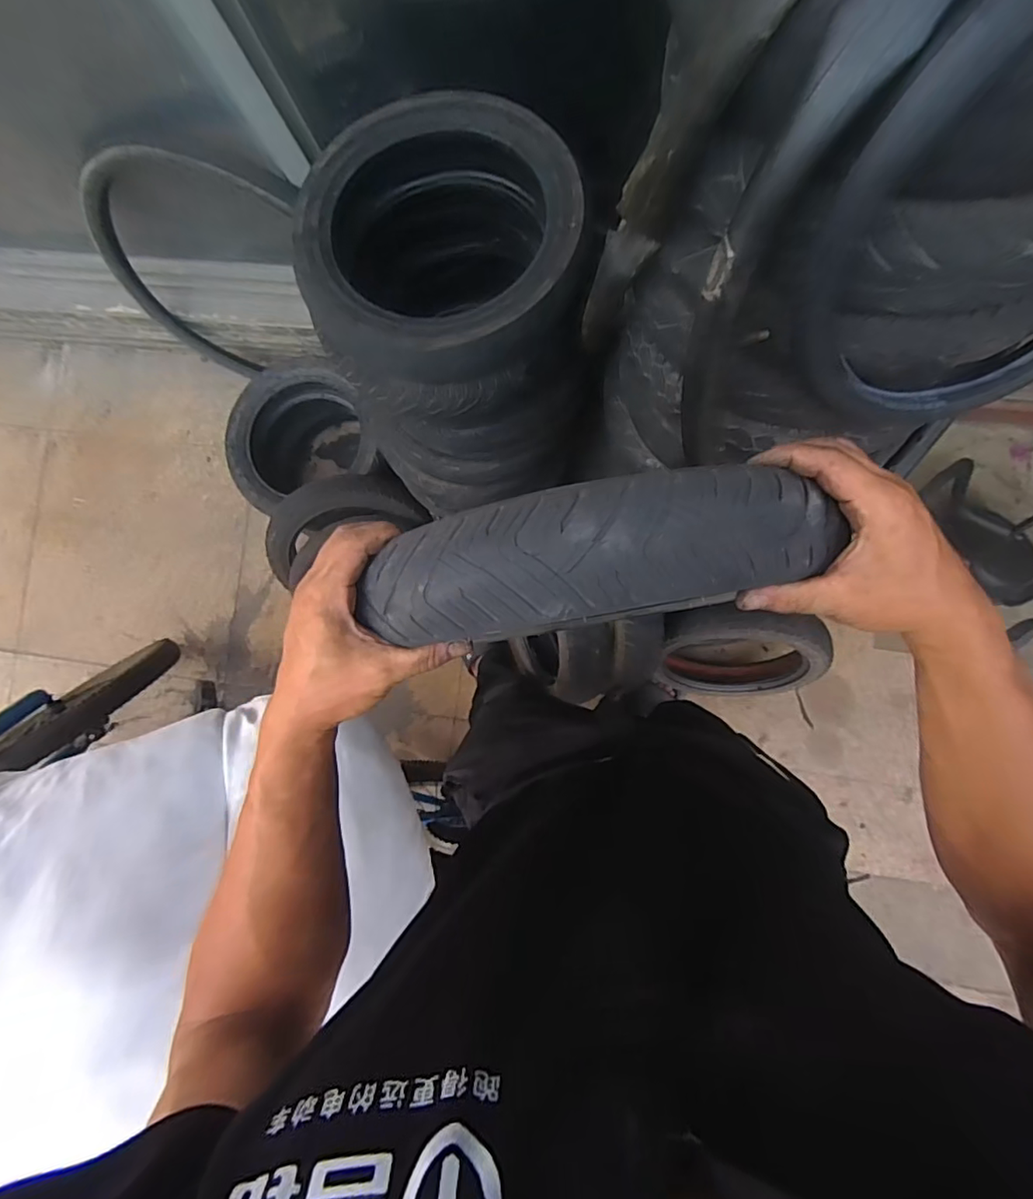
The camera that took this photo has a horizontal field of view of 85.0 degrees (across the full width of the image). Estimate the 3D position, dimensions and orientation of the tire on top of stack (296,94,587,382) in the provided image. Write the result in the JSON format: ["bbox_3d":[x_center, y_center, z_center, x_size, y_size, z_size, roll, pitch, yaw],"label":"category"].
[{"bbox_3d":[-0.090,-0.427,0.663,0.326,0.085,0.338,0,88,6],"label":"tire on top of stack"}]

